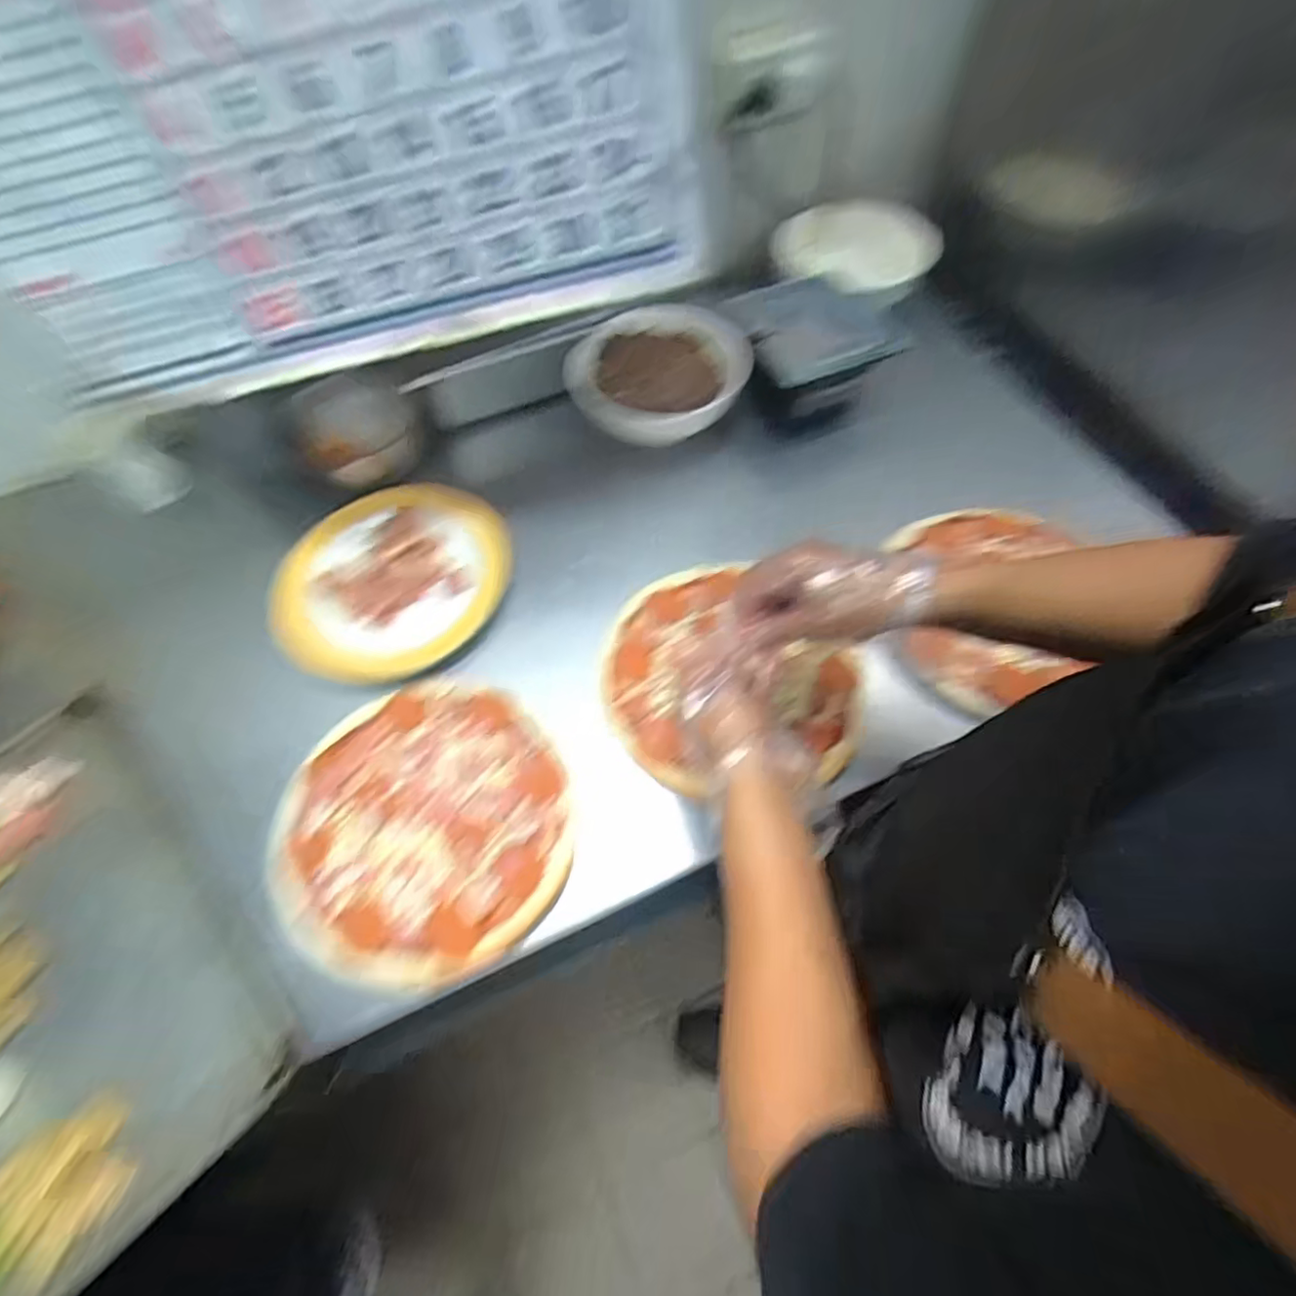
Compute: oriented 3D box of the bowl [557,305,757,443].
[{"bbox_3d":[0.014,-0.326,0.714,0.216,0.069,0.159,-7,62,-2],"label":"bowl"}]

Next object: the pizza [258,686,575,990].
[{"bbox_3d":[-0.198,0.151,0.526,0.250,0.024,0.241,-1,62,1],"label":"pizza"}]

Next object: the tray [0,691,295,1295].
[{"bbox_3d":[-0.537,0.285,0.473,0.335,0.022,0.442,-41,68,-19],"label":"tray"}]

